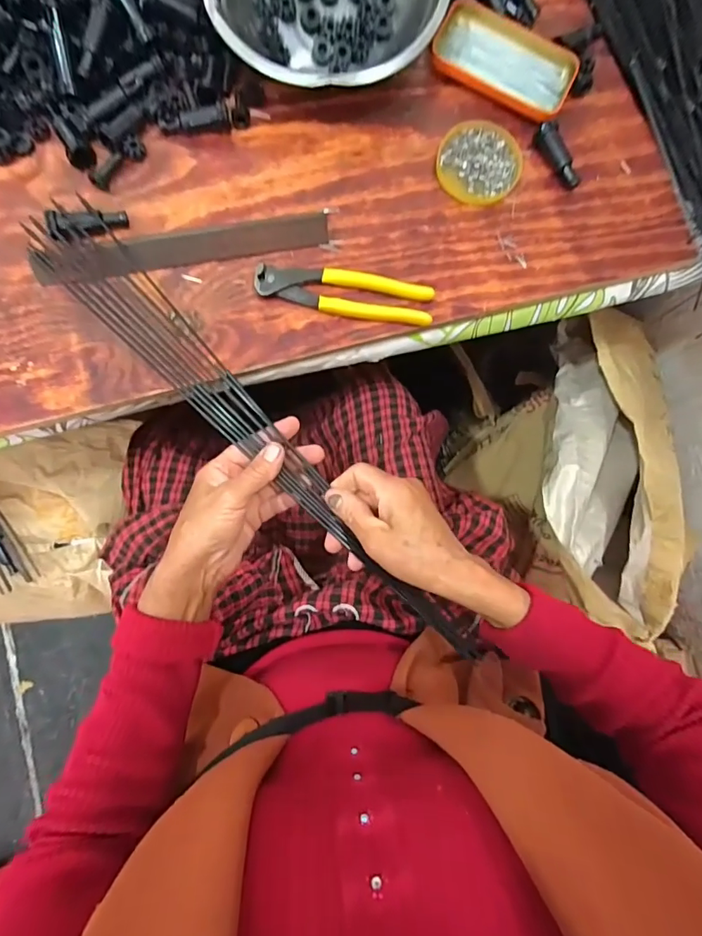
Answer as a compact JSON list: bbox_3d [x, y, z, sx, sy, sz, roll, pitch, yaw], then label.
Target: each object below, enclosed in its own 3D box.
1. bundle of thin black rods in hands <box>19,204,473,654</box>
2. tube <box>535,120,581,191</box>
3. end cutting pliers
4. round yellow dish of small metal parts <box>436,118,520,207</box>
[{"bbox_3d":[-0.087,-0.036,0.402,0.052,0.014,0.513,-44,89,-7],"label":"bundle of thin black rods in hands"},{"bbox_3d":[0.208,-0.314,0.460,0.020,0.018,0.068,-27,88,-7],"label":"tube"},{"bbox_3d":[-0.005,-0.163,0.429,0.163,0.014,0.040,7,85,-5],"label":"end cutting pliers"},{"bbox_3d":[0.128,-0.305,0.456,0.080,0.010,0.083,0,85,-6],"label":"round yellow dish of small metal parts"}]

